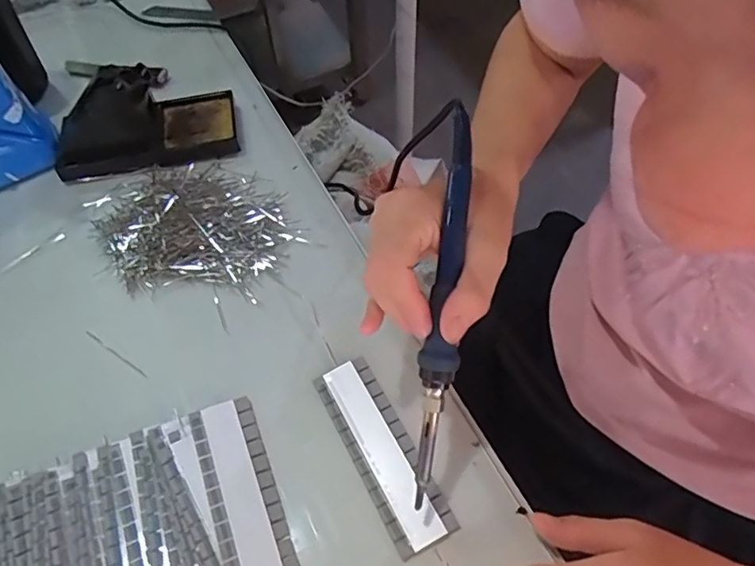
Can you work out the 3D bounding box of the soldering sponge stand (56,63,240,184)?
[{"bbox_3d":[-0.208,-0.149,0.499,0.161,0.069,0.082,-20,57,-12],"label":"soldering sponge stand"}]

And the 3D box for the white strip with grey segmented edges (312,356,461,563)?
[{"bbox_3d":[0.002,0.104,0.358,0.038,0.006,0.126,-24,57,-15],"label":"white strip with grey segmented edges"}]

